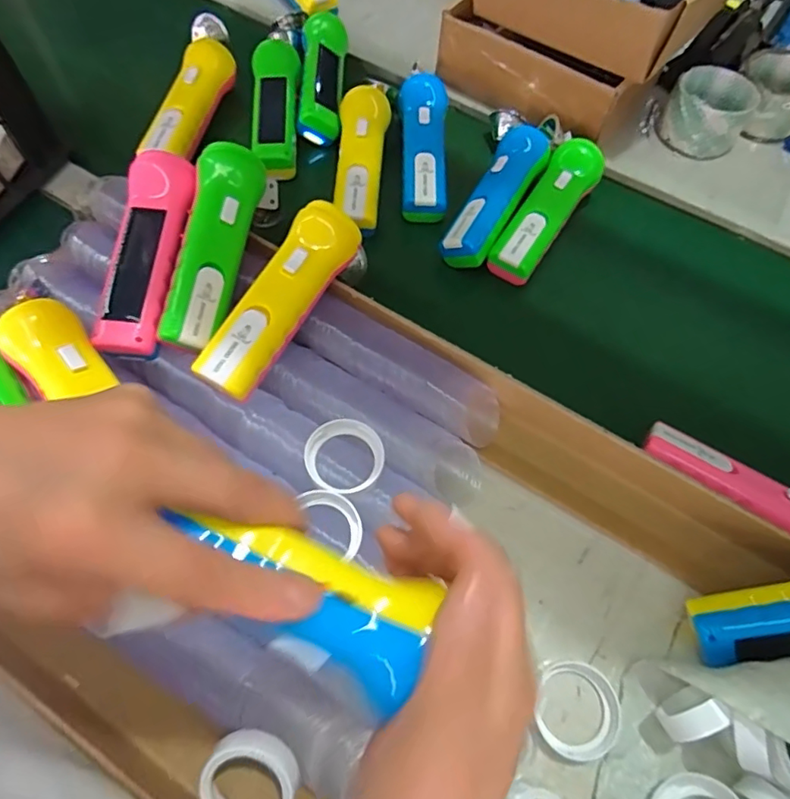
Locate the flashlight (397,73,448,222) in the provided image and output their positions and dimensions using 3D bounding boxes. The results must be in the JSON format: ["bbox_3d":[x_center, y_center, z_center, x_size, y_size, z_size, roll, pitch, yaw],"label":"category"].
[{"bbox_3d":[0.027,-0.255,0.542,0.049,0.041,0.162,3,65,-1],"label":"flashlight"}]

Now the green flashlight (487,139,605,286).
[{"bbox_3d":[0.145,-0.179,0.512,0.043,0.039,0.166,32,68,12],"label":"green flashlight"}]

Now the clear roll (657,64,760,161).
[{"bbox_3d":[0.333,-0.306,0.580,0.079,0.051,0.087,31,68,12],"label":"clear roll"}]

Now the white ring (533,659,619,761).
[{"bbox_3d":[0.113,0.194,0.339,0.052,0.012,0.052,1,65,-2],"label":"white ring"}]

